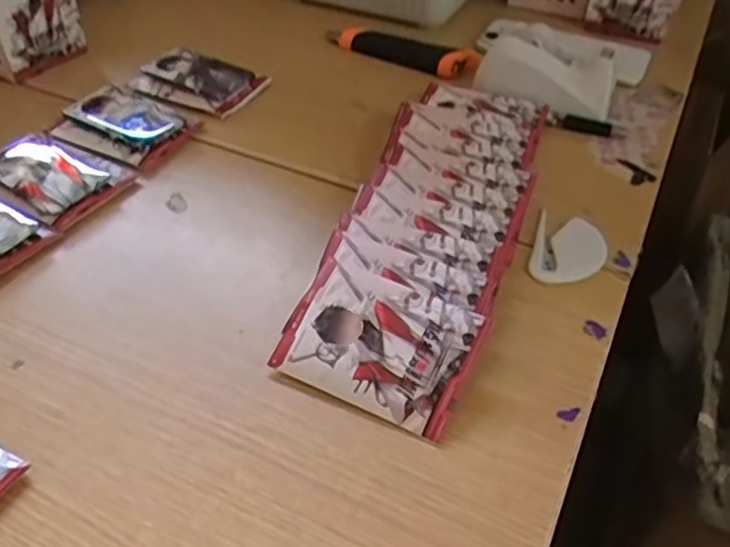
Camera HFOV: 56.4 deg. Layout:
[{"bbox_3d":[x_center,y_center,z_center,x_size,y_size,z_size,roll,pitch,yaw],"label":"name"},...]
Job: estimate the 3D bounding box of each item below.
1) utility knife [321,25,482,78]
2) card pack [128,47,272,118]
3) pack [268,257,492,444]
[{"bbox_3d":[0.031,-0.208,0.626,0.149,0.022,0.024,20,47,18],"label":"utility knife"},{"bbox_3d":[-0.143,-0.166,0.584,0.096,0.024,0.072,24,48,21],"label":"card pack"},{"bbox_3d":[0.008,0.037,0.370,0.100,0.006,0.073,22,70,17],"label":"pack"}]

